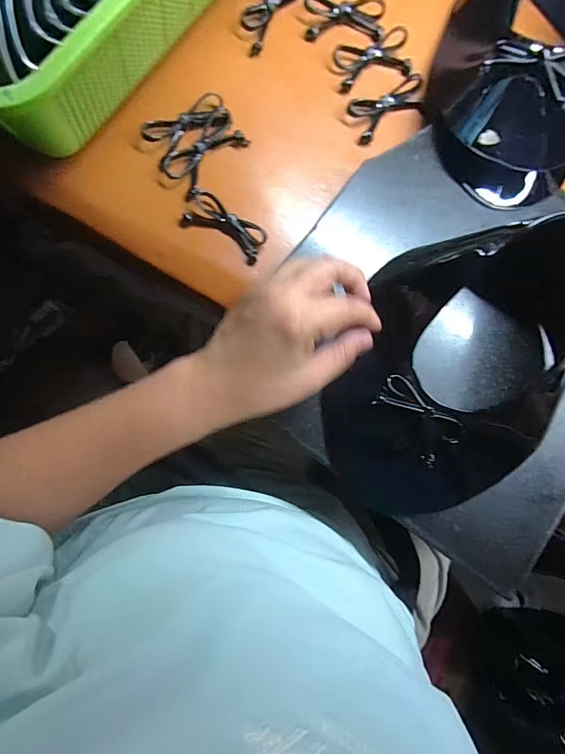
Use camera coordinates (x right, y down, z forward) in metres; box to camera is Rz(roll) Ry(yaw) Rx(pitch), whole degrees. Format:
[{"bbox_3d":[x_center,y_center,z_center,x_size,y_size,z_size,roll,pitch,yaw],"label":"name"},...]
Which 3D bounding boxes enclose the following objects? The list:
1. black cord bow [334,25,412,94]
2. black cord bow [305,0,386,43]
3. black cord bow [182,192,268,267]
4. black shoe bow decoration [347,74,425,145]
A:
[{"bbox_3d":[0.084,-0.297,0.378,0.070,0.017,0.040,-14,86,-7],"label":"black cord bow"},{"bbox_3d":[0.059,-0.335,0.380,0.073,0.016,0.035,2,84,-6],"label":"black cord bow"},{"bbox_3d":[-0.050,-0.129,0.351,0.071,0.010,0.034,35,82,-2],"label":"black cord bow"},{"bbox_3d":[0.098,-0.248,0.375,0.072,0.015,0.036,-25,87,-8],"label":"black shoe bow decoration"}]

